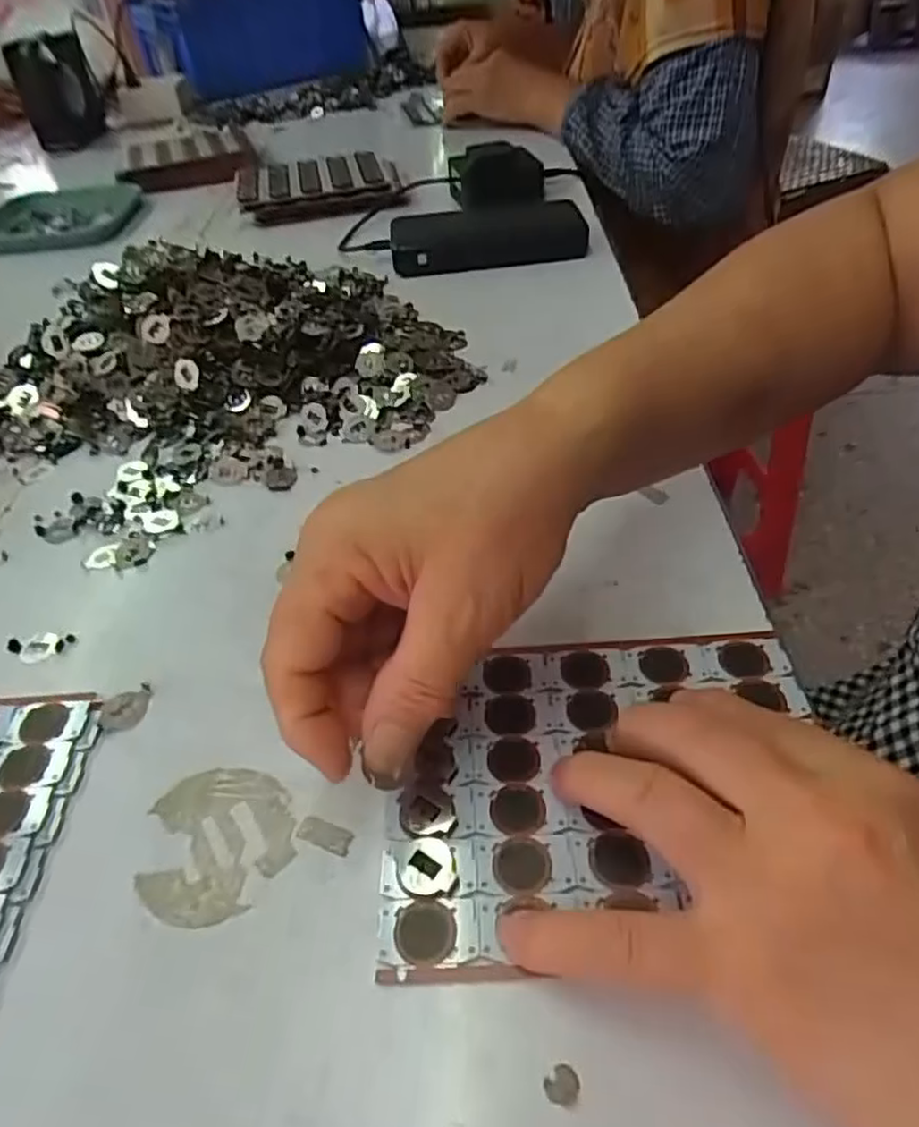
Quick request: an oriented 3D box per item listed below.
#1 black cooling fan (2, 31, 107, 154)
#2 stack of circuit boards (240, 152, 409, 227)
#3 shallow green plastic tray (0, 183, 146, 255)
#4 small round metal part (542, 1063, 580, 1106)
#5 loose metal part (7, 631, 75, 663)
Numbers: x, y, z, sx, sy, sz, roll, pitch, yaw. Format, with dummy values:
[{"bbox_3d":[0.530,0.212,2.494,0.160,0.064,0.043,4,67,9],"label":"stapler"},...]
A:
[{"bbox_3d":[-0.499,-0.593,0.864,0.038,0.114,0.105,9,50,18],"label":"black cooling fan"},{"bbox_3d":[-0.138,-0.373,0.673,0.152,0.027,0.103,-10,46,-5],"label":"stack of circuit boards"},{"bbox_3d":[-0.398,-0.346,0.680,0.146,0.013,0.163,-6,46,-1],"label":"shallow green plastic tray"},{"bbox_3d":[0.026,0.133,0.176,0.009,0.004,0.008,-31,51,-23],"label":"small round metal part"},{"bbox_3d":[-0.180,0.035,0.295,0.026,0.004,0.015,-16,47,-11],"label":"loose metal part"}]

